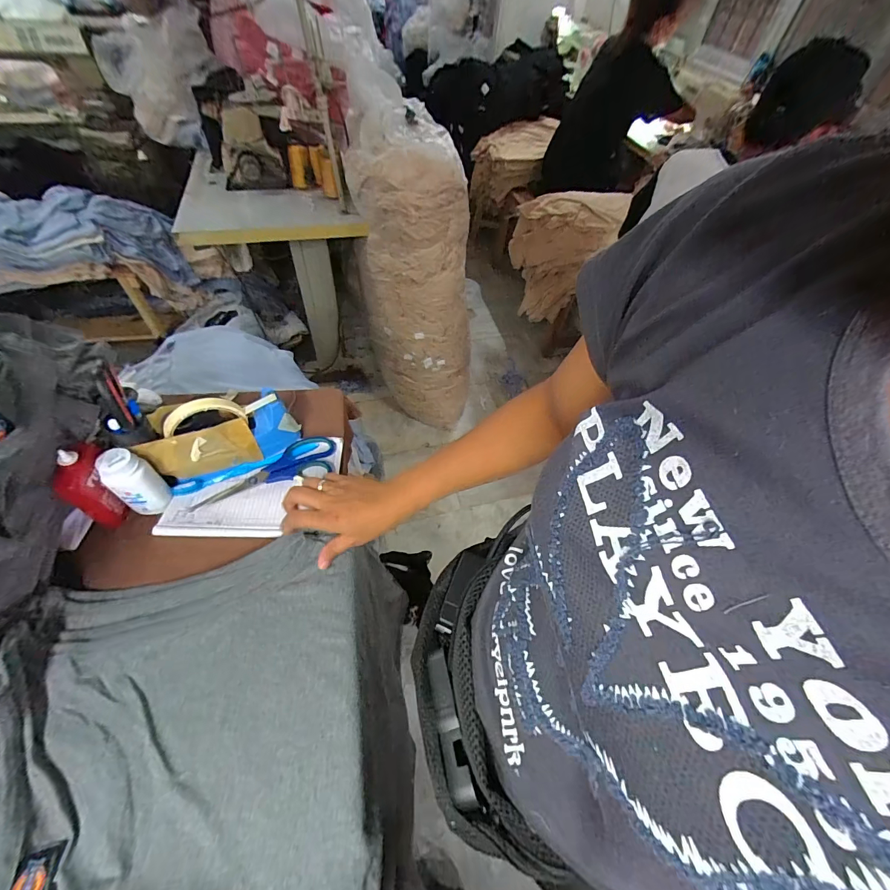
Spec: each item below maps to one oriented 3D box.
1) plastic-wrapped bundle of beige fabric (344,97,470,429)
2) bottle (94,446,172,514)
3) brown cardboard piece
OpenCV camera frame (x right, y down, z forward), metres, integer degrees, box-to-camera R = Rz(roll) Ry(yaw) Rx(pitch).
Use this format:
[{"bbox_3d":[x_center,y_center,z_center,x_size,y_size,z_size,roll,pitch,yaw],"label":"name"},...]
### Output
[{"bbox_3d":[-0.098,-0.531,1.369,0.380,0.935,0.426,-4,55,-8],"label":"plastic-wrapped bundle of beige fabric"},{"bbox_3d":[-0.361,0.047,0.451,0.039,0.094,0.044,29,57,15],"label":"bottle"},{"bbox_3d":[-0.304,0.009,0.487,0.120,0.072,0.009,-18,51,-27],"label":"brown cardboard piece"}]

